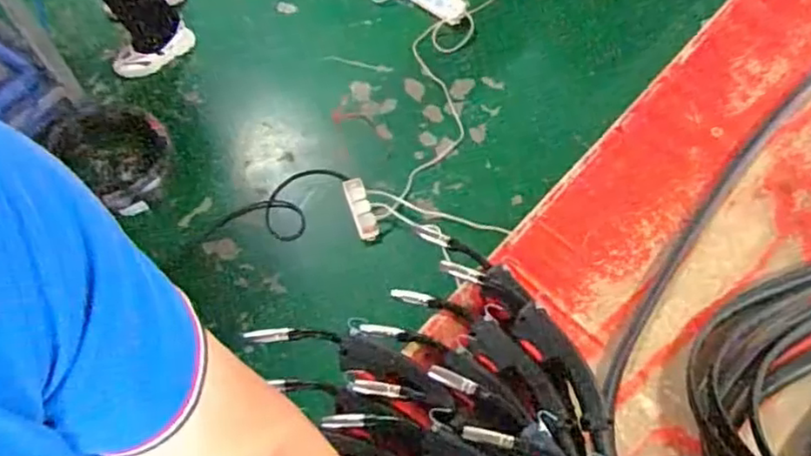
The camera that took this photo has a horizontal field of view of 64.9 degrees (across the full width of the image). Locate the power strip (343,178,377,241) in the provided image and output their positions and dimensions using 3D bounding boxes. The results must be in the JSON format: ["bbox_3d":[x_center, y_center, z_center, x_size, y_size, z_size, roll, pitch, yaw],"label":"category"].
[{"bbox_3d":[-0.121,-0.052,1.712,0.056,0.057,0.190,-16,66,-9],"label":"power strip"}]

